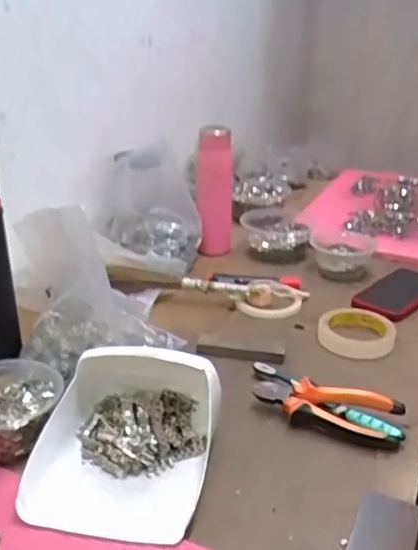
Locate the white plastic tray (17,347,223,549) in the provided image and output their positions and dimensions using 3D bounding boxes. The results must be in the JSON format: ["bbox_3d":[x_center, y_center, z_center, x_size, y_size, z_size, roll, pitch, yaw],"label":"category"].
[{"bbox_3d":[-0.075,0.136,0.533,0.154,0.081,0.182,4,25,9],"label":"white plastic tray"}]

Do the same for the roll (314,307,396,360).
[{"bbox_3d":[0.199,0.075,0.784,0.099,0.024,0.099,6,25,14],"label":"roll"}]

